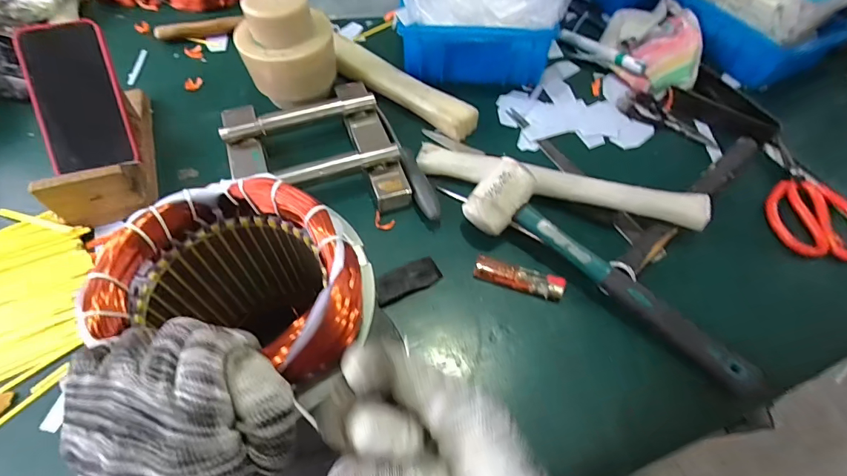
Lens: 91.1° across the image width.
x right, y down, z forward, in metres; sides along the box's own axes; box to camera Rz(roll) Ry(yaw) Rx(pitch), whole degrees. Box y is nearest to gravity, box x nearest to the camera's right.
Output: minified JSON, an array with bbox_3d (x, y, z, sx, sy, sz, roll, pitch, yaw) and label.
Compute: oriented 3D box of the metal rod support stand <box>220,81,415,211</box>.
[{"bbox_3d":[-0.128,-0.103,0.476,0.181,0.045,0.208,-17,58,-11],"label":"metal rod support stand"}]

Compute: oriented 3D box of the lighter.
[{"bbox_3d":[0.093,0.038,0.405,0.085,0.013,0.022,17,58,11],"label":"lighter"}]

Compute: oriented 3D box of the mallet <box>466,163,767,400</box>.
[{"bbox_3d":[0.165,0.034,0.376,0.292,0.063,0.062,37,64,21],"label":"mallet"}]

